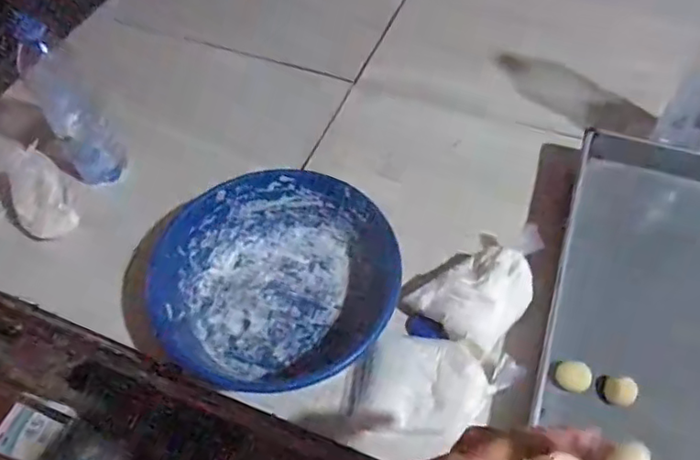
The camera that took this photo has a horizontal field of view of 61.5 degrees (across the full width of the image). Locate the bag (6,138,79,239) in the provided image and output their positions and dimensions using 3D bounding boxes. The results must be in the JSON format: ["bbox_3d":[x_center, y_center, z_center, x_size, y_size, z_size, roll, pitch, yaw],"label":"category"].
[{"bbox_3d":[-0.379,-0.044,0.713,0.071,0.097,0.070,-34,59,-18],"label":"bag"}]

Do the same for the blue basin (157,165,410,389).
[{"bbox_3d":[-0.084,0.048,0.650,0.258,0.070,0.232,-19,56,-8],"label":"blue basin"}]

